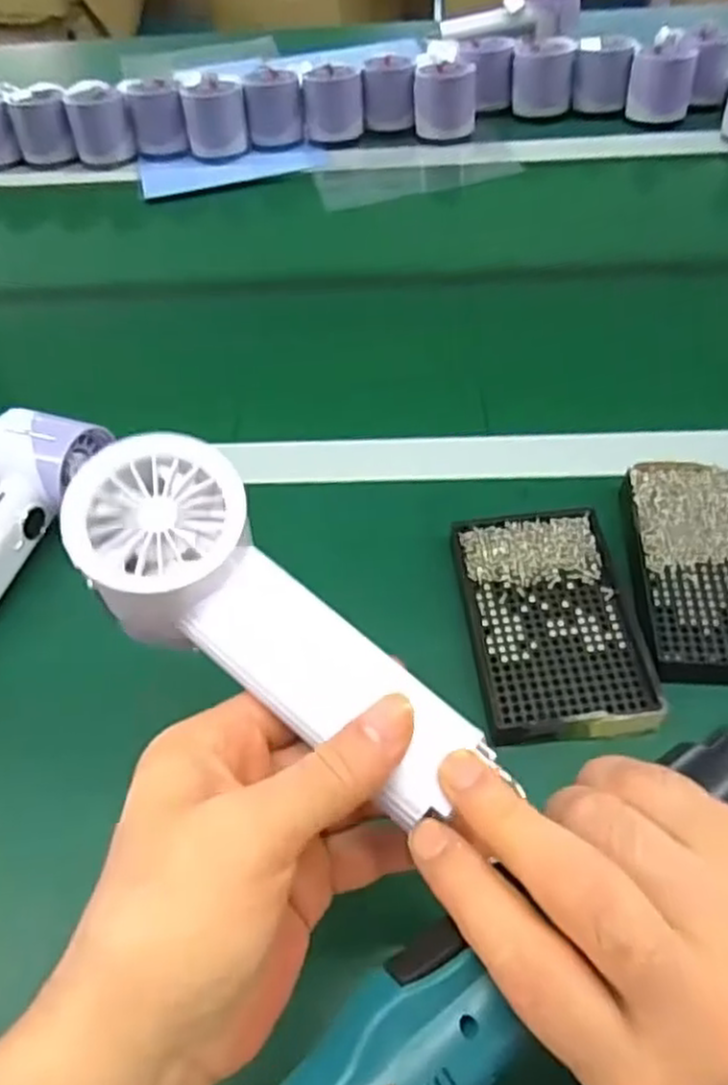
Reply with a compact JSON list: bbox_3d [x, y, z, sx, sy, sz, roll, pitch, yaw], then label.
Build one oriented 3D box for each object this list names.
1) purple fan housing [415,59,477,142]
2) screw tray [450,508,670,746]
[{"bbox_3d":[0.089,-0.480,0.807,0.067,0.058,0.052,1,53,5],"label":"purple fan housing"},{"bbox_3d":[0.104,0.042,0.422,0.088,0.014,0.140,-7,53,-1],"label":"screw tray"}]

